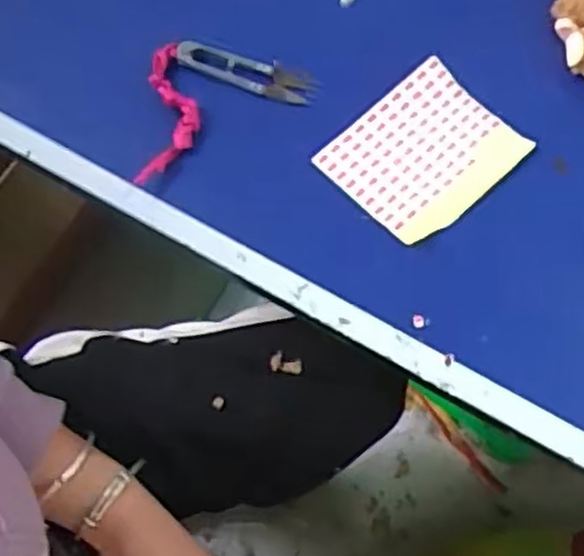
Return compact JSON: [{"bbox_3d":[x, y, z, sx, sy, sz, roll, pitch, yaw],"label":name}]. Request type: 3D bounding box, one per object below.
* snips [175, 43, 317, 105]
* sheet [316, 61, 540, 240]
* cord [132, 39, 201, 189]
[{"bbox_3d":[-0.034,-0.152,0.568,0.102,0.012,0.029,17,68,6],"label":"snips"},{"bbox_3d":[0.092,-0.086,0.545,0.100,0.007,0.117,43,77,14],"label":"sheet"},{"bbox_3d":[-0.084,-0.114,0.549,0.038,0.021,0.111,4,67,0],"label":"cord"}]

